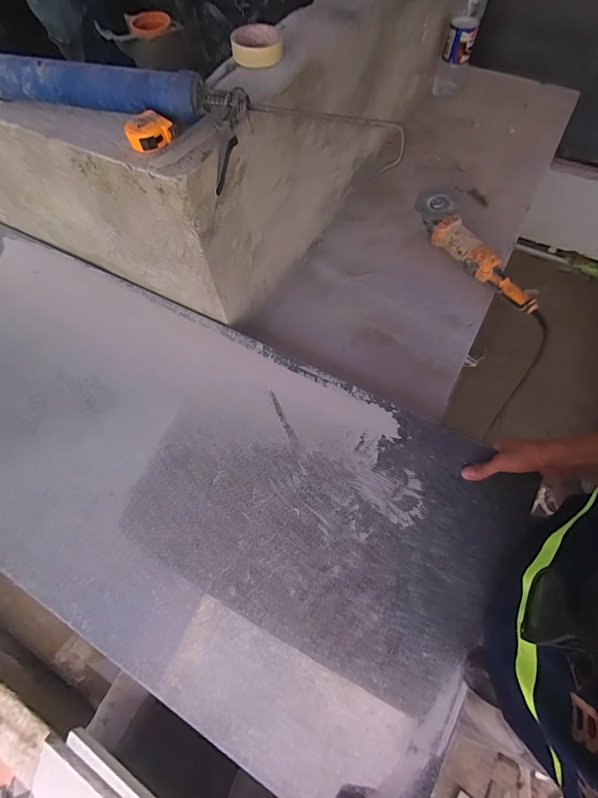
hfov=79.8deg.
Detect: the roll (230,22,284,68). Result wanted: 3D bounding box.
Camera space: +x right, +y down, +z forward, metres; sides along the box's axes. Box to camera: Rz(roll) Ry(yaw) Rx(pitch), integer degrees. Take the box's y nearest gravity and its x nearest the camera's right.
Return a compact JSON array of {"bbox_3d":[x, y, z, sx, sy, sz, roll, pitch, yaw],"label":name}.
[{"bbox_3d":[-0.071,-0.614,0.620,0.085,0.030,0.080,-1,64,2],"label":"roll"}]

